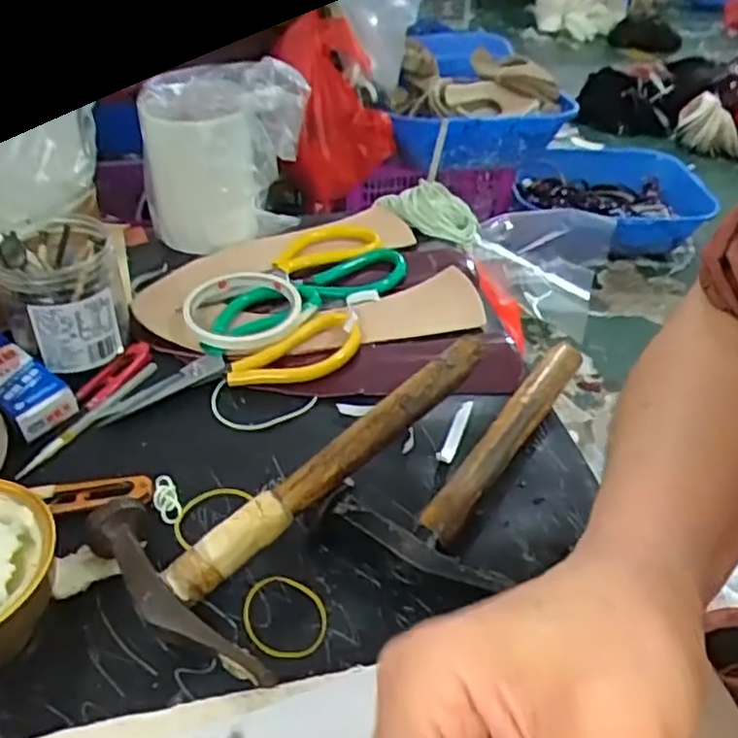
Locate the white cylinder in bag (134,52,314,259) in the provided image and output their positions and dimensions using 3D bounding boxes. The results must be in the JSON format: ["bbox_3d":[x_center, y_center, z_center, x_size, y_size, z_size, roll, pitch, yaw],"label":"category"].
[{"bbox_3d":[-0.135,-0.189,0.609,0.116,0.140,0.110,32,49,32],"label":"white cylinder in bag"}]

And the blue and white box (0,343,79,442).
[{"bbox_3d":[-0.233,0.013,0.465,0.079,0.027,0.037,29,47,30],"label":"blue and white box"}]

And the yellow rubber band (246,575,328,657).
[{"bbox_3d":[-0.043,0.126,0.358,0.042,0.004,0.048,-4,40,-5],"label":"yellow rubber band"}]

